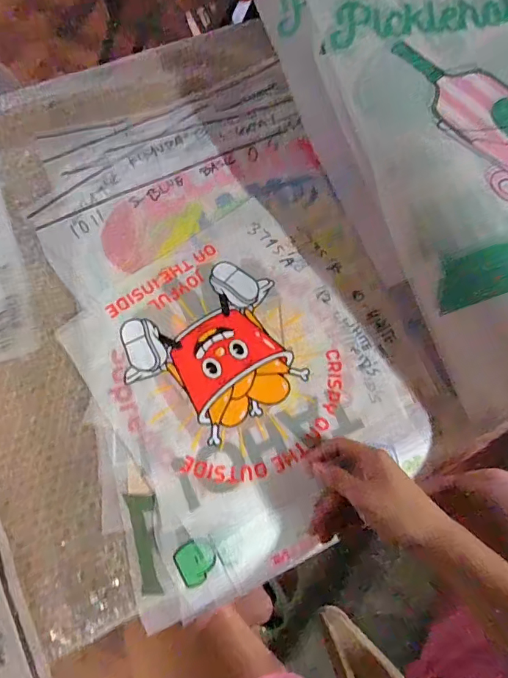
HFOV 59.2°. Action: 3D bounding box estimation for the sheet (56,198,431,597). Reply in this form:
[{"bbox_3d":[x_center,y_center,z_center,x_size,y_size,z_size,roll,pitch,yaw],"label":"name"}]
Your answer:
[{"bbox_3d":[-0.007,0.043,0.472,0.260,0.022,0.334,-34,74,-14],"label":"sheet"}]

